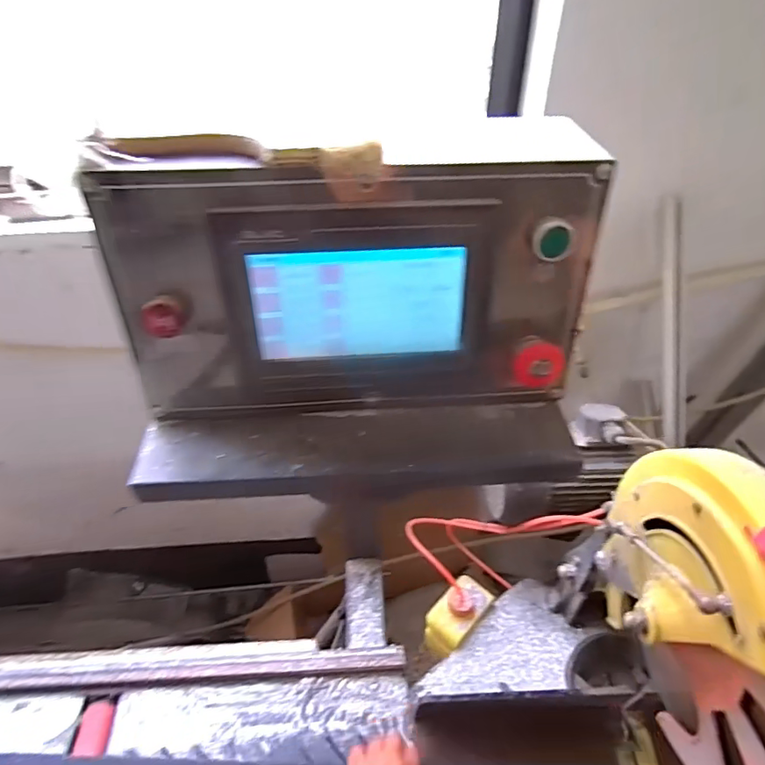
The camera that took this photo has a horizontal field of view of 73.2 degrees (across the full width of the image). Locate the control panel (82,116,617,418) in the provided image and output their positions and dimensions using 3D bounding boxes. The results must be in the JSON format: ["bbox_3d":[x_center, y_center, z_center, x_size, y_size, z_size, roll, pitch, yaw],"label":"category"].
[{"bbox_3d":[-0.019,-0.086,0.407,0.346,0.202,0.108,-1,44,-1],"label":"control panel"}]

